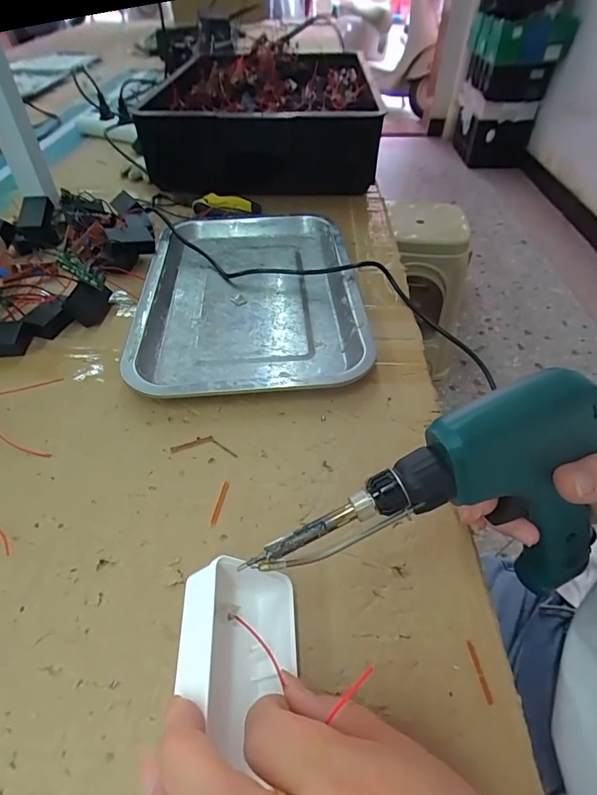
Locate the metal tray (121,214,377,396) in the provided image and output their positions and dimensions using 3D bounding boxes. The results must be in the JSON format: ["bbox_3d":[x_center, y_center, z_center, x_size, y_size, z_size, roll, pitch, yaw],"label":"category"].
[{"bbox_3d":[-0.051,-0.110,0.433,0.209,0.021,0.301,-6,47,-5],"label":"metal tray"}]

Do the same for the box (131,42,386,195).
[{"bbox_3d":[-0.047,-0.474,0.709,0.313,0.101,0.422,1,47,2],"label":"box"}]

